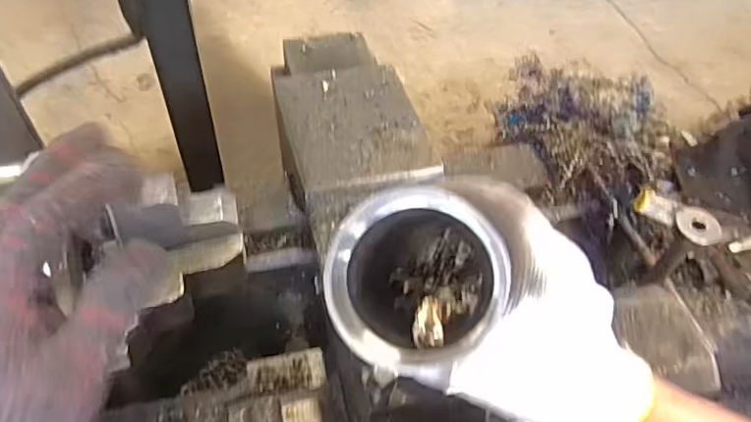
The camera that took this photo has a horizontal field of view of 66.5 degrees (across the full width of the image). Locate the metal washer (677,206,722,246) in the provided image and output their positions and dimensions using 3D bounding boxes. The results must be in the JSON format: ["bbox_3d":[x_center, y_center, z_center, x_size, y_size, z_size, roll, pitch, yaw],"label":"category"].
[{"bbox_3d":[0.341,0.015,0.604,0.044,0.007,0.035,23,94,29],"label":"metal washer"}]

